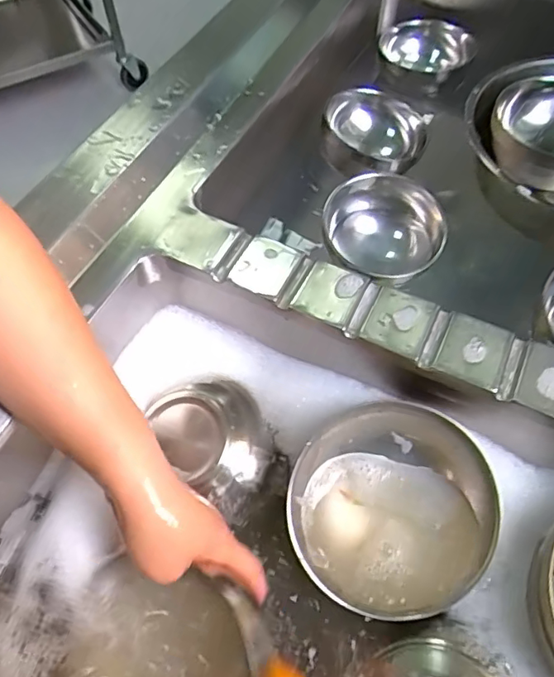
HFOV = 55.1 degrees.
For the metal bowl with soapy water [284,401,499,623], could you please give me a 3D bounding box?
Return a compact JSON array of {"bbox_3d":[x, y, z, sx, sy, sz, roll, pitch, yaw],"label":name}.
[{"bbox_3d":[0.084,0.125,0.388,0.147,0.065,0.134,0,59,0],"label":"metal bowl with soapy water"}]

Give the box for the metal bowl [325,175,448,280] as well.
[{"bbox_3d":[0.106,-0.110,0.539,0.115,0.060,0.092,12,59,7],"label":"metal bowl"}]

